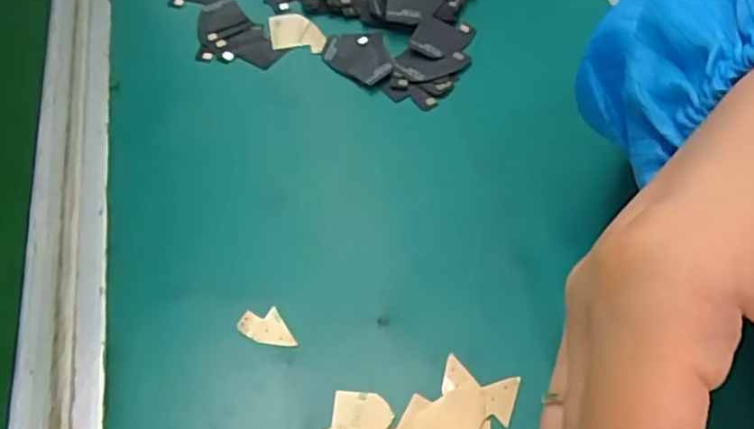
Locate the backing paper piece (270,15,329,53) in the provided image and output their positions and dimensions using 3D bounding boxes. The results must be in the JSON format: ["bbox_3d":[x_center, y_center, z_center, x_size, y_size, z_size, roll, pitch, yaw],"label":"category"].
[{"bbox_3d":[-0.048,-0.108,0.392,0.031,0.004,0.036,-11,56,-5],"label":"backing paper piece"}]

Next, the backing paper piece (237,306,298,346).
[{"bbox_3d":[-0.046,0.048,0.283,0.027,0.004,0.016,23,60,17],"label":"backing paper piece"}]

